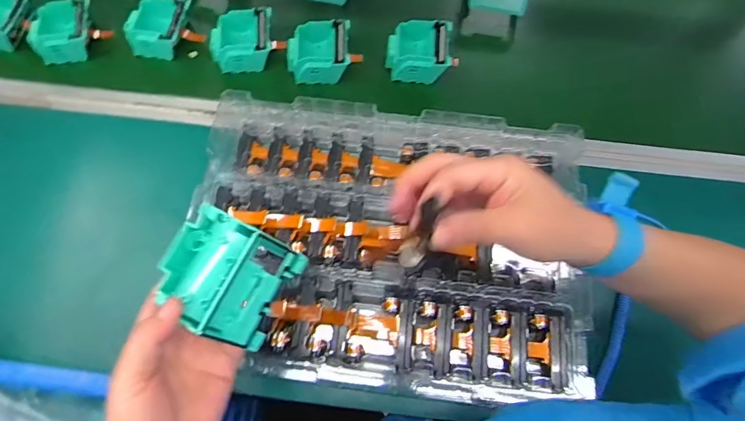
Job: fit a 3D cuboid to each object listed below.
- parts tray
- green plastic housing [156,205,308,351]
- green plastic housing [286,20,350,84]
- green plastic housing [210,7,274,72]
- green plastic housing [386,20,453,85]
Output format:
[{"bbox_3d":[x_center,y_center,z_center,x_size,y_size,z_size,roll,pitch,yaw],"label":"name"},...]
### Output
[{"bbox_3d":[0.014,0.022,0.423,0.386,0.043,0.268,7,70,3],"label":"parts tray"},{"bbox_3d":[-0.101,0.041,0.285,0.085,0.032,0.071,27,73,10],"label":"green plastic housing"},{"bbox_3d":[-0.070,-0.210,0.568,0.079,0.038,0.076,-2,70,0],"label":"green plastic housing"},{"bbox_3d":[-0.172,-0.223,0.573,0.081,0.037,0.083,-5,70,-1],"label":"green plastic housing"},{"bbox_3d":[0.062,-0.210,0.581,0.083,0.045,0.080,1,70,1],"label":"green plastic housing"}]

